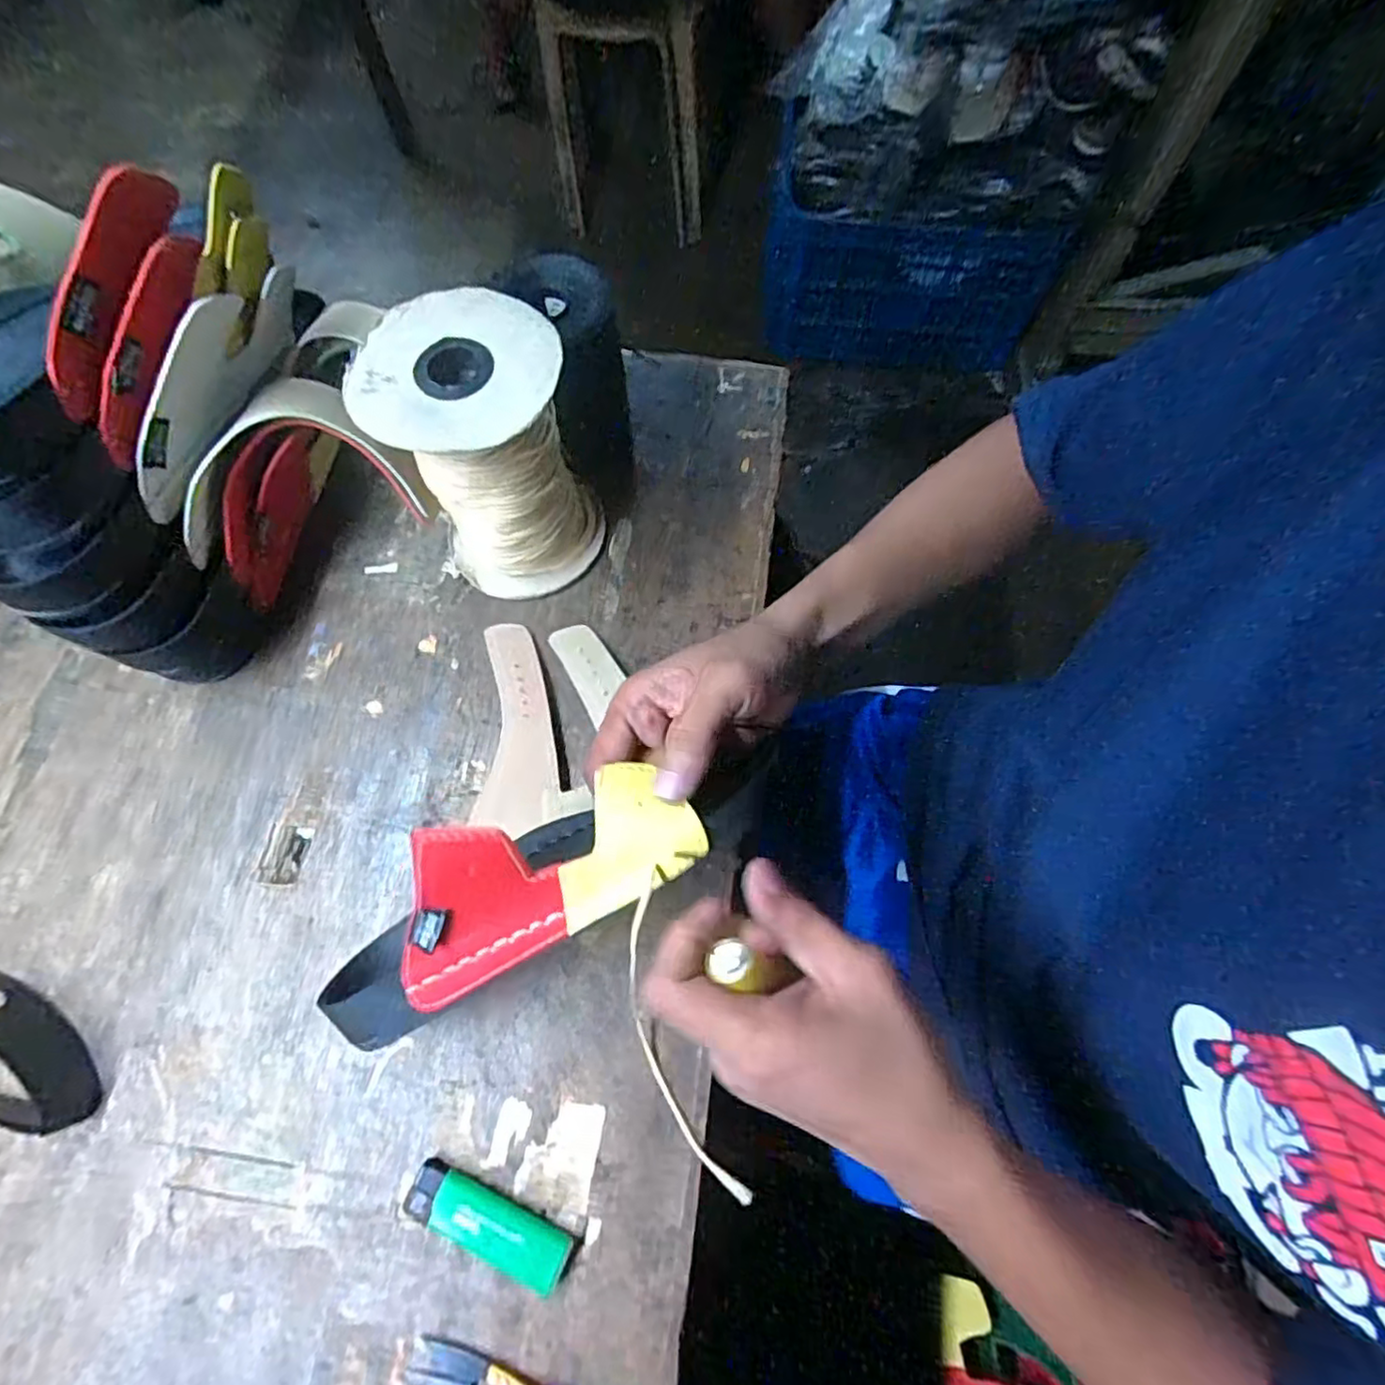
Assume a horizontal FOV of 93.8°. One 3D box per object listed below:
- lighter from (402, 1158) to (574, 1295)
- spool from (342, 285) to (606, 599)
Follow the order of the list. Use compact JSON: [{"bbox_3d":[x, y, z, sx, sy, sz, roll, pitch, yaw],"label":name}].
[{"bbox_3d":[-0.099,0.256,0.311,0.081,0.013,0.025,22,71,9],"label":"lighter"},{"bbox_3d":[-0.116,-0.132,0.378,0.095,0.146,0.098,0,69,1],"label":"spool"}]

